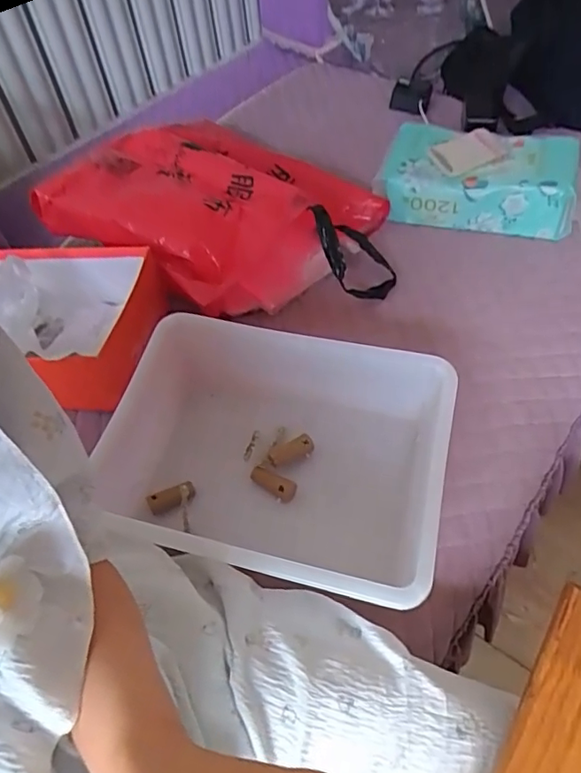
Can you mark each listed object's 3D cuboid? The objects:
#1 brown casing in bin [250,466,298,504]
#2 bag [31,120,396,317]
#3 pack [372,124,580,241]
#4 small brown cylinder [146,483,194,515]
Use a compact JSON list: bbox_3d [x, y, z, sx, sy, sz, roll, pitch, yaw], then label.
[{"bbox_3d":[-0.018,0.103,0.589,0.053,0.017,0.020,29,60,25],"label":"brown casing in bin"},{"bbox_3d":[-0.084,-0.251,0.789,0.448,0.126,0.321,22,57,21],"label":"bag"},{"bbox_3d":[0.276,-0.315,0.829,0.279,0.097,0.139,5,53,10],"label":"pack"},{"bbox_3d":[-0.124,0.118,0.577,0.051,0.022,0.017,-24,52,5],"label":"small brown cylinder"}]

